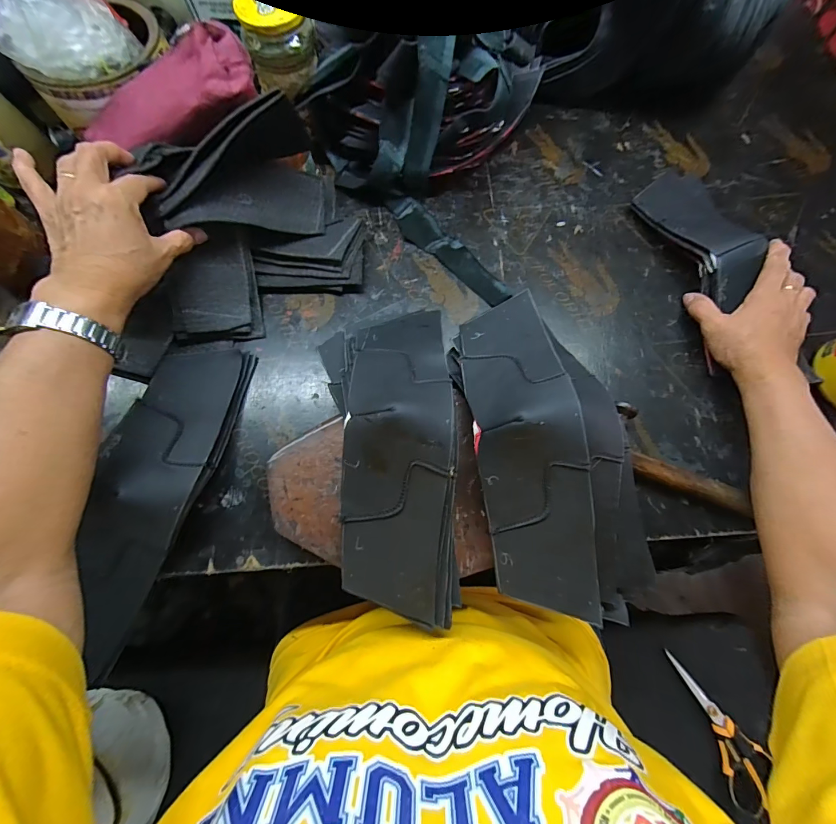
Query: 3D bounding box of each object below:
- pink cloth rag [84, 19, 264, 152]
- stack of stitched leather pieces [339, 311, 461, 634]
[{"bbox_3d":[-0.251,-0.303,0.354,0.190,0.046,0.083,-7,74,15],"label":"pink cloth rag"},{"bbox_3d":[-0.020,0.030,0.316,0.101,0.104,0.280,-2,74,-2],"label":"stack of stitched leather pieces"}]

